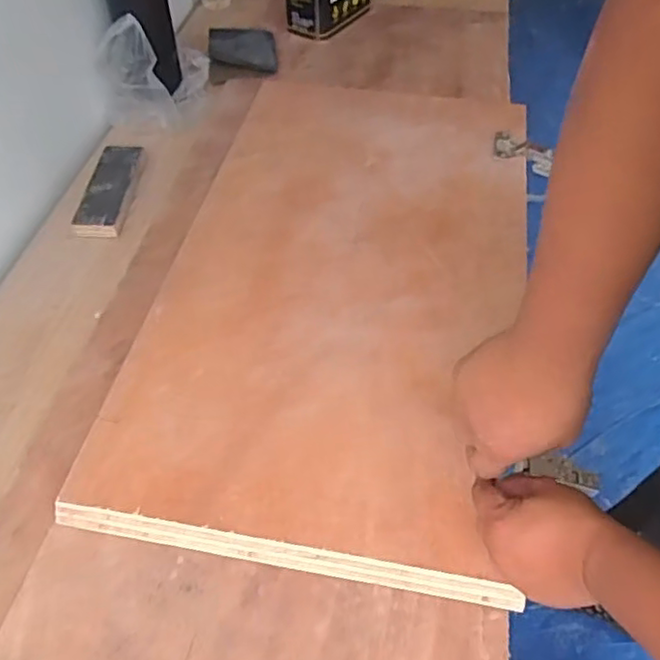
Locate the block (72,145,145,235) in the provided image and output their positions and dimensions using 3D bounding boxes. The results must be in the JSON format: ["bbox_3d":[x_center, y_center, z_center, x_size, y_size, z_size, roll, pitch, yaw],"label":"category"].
[{"bbox_3d":[-0.303,-0.197,0.882,0.062,0.019,0.184,0,51,1],"label":"block"}]

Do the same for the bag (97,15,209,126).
[{"bbox_3d":[-0.250,-0.397,0.971,0.177,0.133,0.115,-38,59,-26],"label":"bag"}]

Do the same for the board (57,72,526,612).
[{"bbox_3d":[0.020,-0.095,0.767,0.391,0.019,0.733,8,51,7],"label":"board"}]

